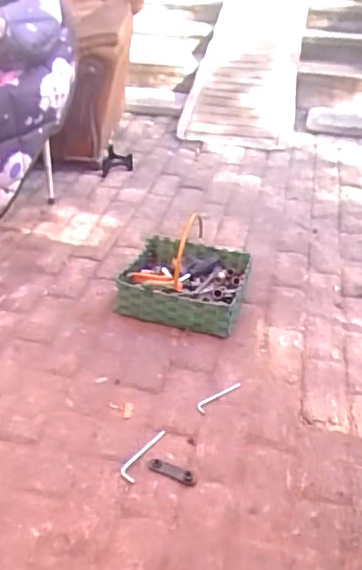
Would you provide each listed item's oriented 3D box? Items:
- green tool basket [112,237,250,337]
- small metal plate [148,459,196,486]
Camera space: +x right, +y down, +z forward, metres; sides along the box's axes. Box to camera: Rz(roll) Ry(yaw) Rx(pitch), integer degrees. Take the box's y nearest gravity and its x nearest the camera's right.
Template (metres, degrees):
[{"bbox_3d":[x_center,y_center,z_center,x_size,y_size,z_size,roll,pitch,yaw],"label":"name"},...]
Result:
[{"bbox_3d":[0.010,-0.010,1.544,0.324,0.123,0.319,9,33,9],"label":"green tool basket"},{"bbox_3d":[-0.017,0.359,1.078,0.093,0.013,0.026,14,34,16],"label":"small metal plate"}]

